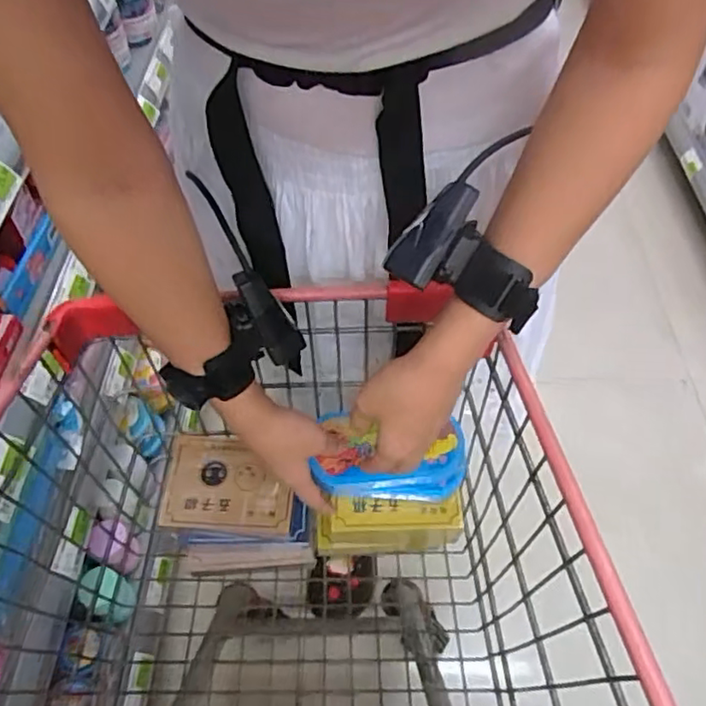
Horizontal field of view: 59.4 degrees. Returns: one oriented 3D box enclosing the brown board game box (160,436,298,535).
[{"bbox_3d":[-0.122,0.127,0.611,0.124,0.015,0.096,2,53,3],"label":"brown board game box"}]

